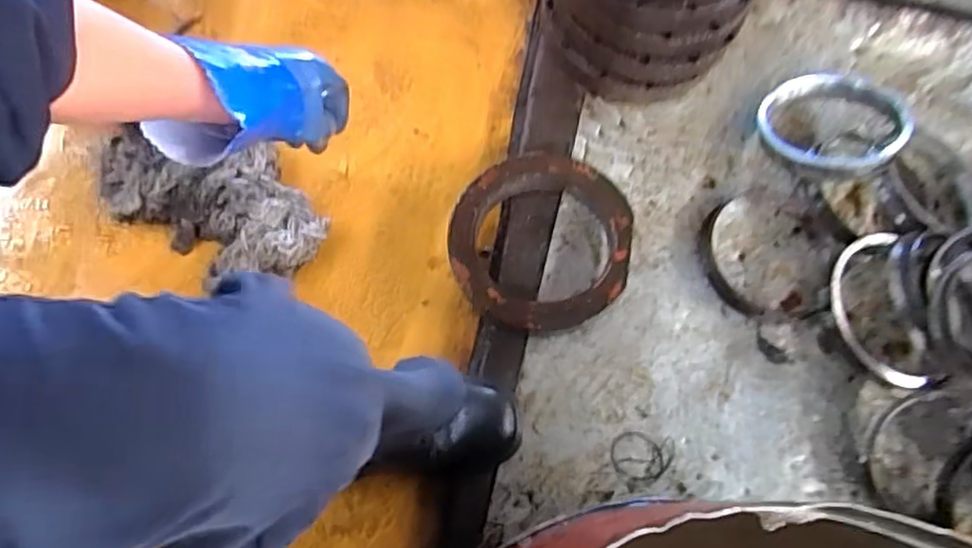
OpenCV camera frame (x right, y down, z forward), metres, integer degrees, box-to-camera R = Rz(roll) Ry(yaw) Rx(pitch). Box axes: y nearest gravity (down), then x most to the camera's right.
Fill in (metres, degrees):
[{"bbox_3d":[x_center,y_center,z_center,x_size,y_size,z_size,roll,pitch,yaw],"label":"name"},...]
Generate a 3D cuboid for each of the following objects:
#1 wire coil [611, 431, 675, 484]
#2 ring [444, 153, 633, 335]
[{"bbox_3d":[0.171,0.200,0.720,0.065,0.006,0.053,5,67,9],"label":"wire coil"},{"bbox_3d":[0.063,-0.038,0.777,0.207,0.034,0.214,1,70,-3],"label":"ring"}]

